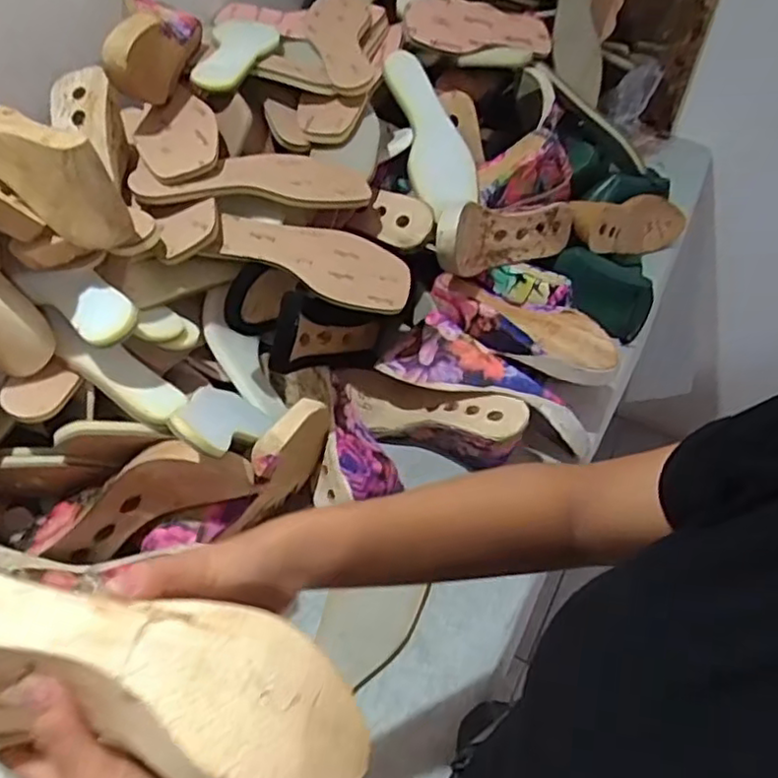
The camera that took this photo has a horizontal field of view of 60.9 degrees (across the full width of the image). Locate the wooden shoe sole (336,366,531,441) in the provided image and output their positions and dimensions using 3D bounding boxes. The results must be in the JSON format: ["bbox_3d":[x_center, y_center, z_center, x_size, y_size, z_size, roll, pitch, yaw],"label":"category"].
[{"bbox_3d":[0.037,0.015,0.717,0.225,0.053,0.061,9,46,34],"label":"wooden shoe sole"}]

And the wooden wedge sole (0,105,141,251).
[{"bbox_3d":[-0.320,-0.202,0.569,0.214,0.089,0.069,28,53,2],"label":"wooden wedge sole"}]

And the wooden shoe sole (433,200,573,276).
[{"bbox_3d":[0.130,-0.178,0.773,0.234,0.078,0.058,-15,48,-36],"label":"wooden shoe sole"}]

